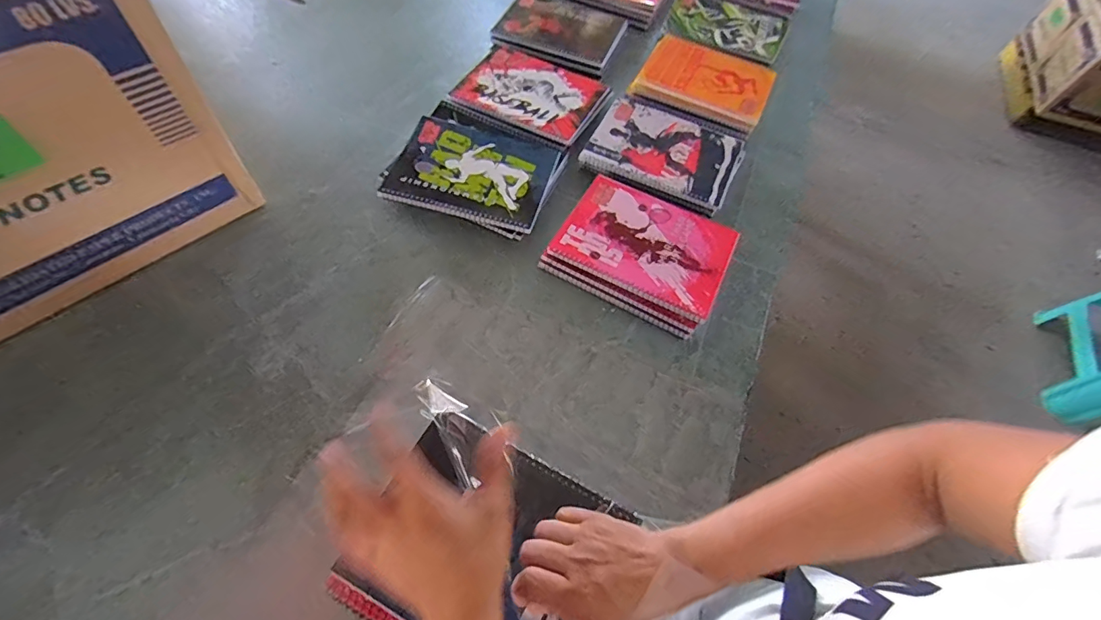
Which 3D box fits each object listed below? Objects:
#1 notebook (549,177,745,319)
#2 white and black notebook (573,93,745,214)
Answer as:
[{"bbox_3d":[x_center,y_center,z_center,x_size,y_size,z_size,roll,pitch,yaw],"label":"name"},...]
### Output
[{"bbox_3d":[0.118,-0.085,0.583,0.196,0.010,0.152,26,60,10],"label":"notebook"},{"bbox_3d":[0.164,-0.227,0.681,0.204,0.022,0.179,26,60,10],"label":"white and black notebook"}]

